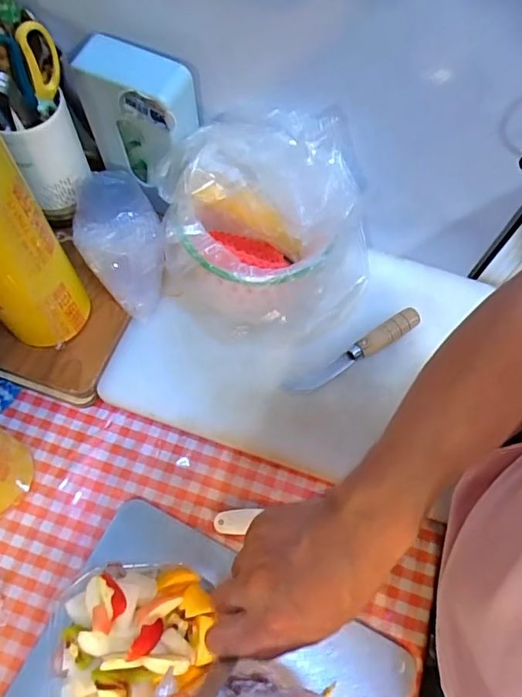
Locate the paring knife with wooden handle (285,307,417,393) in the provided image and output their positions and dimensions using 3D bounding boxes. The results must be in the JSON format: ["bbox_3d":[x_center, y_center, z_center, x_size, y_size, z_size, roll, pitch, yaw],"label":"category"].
[{"bbox_3d":[0.111,0.004,0.588,0.180,0.021,0.025,-29,70,-14],"label":"paring knife with wooden handle"}]

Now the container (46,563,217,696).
[{"bbox_3d":[-0.125,0.280,0.464,0.151,0.061,0.145,0,66,-3],"label":"container"}]

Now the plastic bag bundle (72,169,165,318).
[{"bbox_3d":[-0.164,-0.123,0.594,0.095,0.084,0.148,-17,68,-10],"label":"plastic bag bundle"}]

